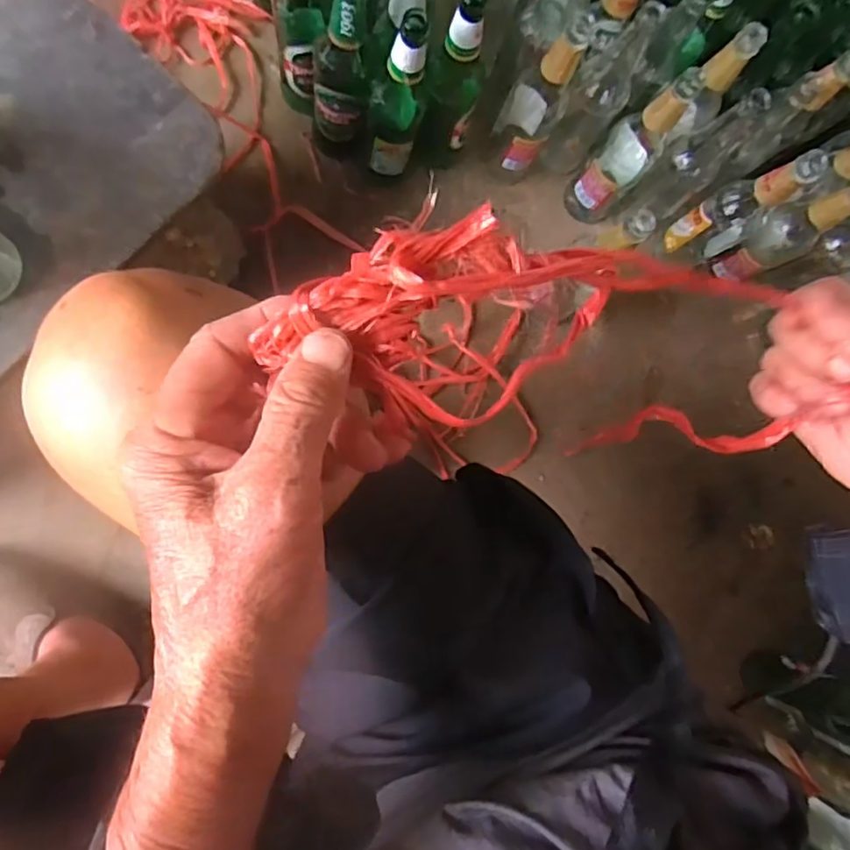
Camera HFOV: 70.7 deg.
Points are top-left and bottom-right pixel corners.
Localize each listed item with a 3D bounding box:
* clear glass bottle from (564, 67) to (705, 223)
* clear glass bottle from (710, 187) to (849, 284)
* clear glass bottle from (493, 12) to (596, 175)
[{"bbox_3d":[0.247,-0.329,0.727,0.068,0.241,0.071,1,86,-8],"label":"clear glass bottle"},{"bbox_3d":[0.441,-0.236,0.738,0.055,0.212,0.066,-25,89,-9],"label":"clear glass bottle"},{"bbox_3d":[0.129,-0.374,0.707,0.057,0.231,0.052,1,86,-8],"label":"clear glass bottle"}]

